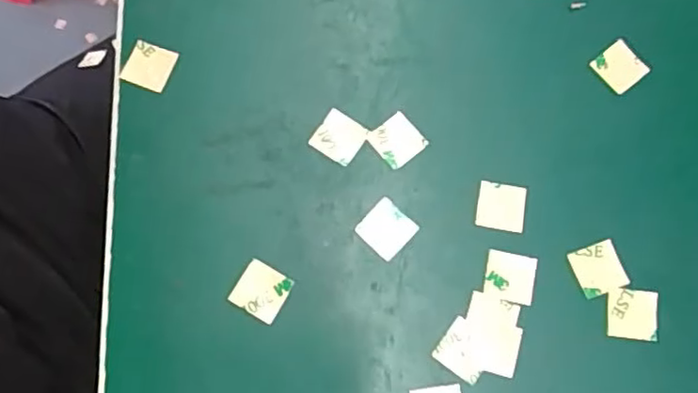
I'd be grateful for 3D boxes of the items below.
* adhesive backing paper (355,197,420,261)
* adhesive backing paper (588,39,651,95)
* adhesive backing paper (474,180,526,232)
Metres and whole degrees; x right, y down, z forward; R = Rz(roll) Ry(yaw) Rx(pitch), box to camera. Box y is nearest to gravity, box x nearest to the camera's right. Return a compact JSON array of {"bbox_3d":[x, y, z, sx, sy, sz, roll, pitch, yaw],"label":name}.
[{"bbox_3d":[0.012,0.011,0.207,0.015,0.004,0.015,43,77,8],"label":"adhesive backing paper"},{"bbox_3d":[0.095,-0.045,0.224,0.016,0.004,0.015,-39,86,-9],"label":"adhesive backing paper"},{"bbox_3d":[0.050,0.003,0.211,0.016,0.004,0.015,10,77,-3],"label":"adhesive backing paper"}]

